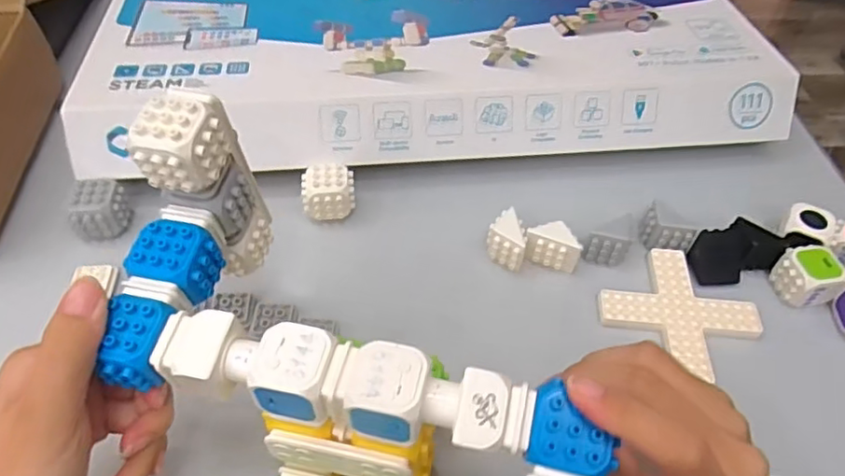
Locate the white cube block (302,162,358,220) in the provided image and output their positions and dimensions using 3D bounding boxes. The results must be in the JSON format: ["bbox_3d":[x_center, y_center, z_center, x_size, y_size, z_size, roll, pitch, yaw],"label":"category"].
[{"bbox_3d":[-0.068,-0.032,0.437,0.037,0.037,0.032,-5,51,-8],"label":"white cube block"}]

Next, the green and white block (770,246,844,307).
[{"bbox_3d":[0.260,0.025,0.400,0.031,0.027,0.032,-8,51,-10],"label":"green and white block"}]

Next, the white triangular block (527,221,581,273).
[{"bbox_3d":[0.092,0.005,0.415,0.037,0.026,0.021,17,52,10],"label":"white triangular block"}]

